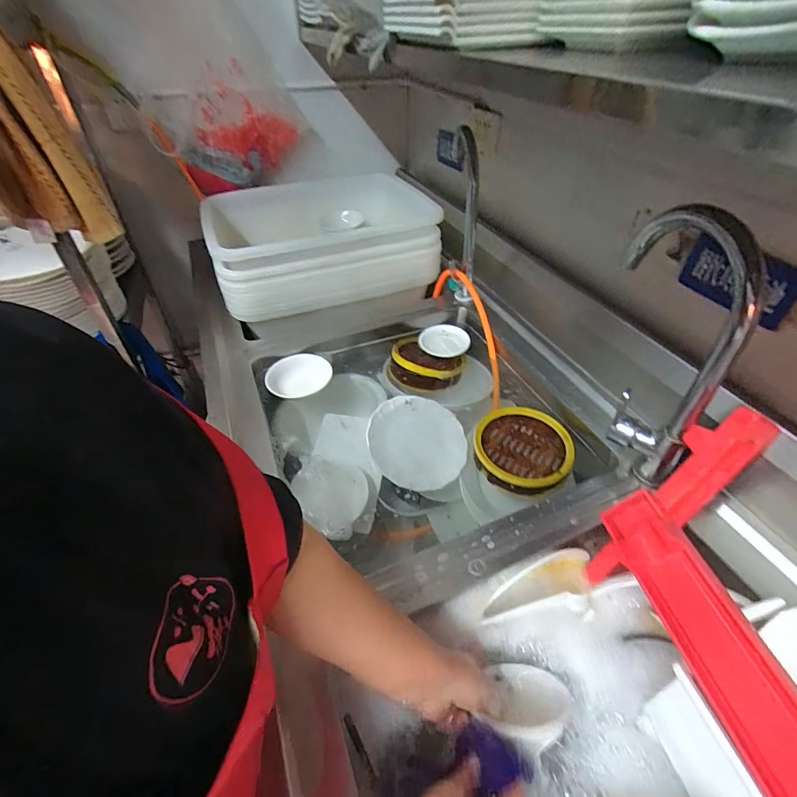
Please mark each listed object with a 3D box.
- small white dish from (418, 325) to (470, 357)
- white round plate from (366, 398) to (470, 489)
[{"bbox_3d":[0.105,-0.130,0.925,0.113,0.025,0.101,8,44,7],"label":"small white dish"},{"bbox_3d":[0.034,0.075,0.729,0.175,0.013,0.182,7,53,-9],"label":"white round plate"}]

